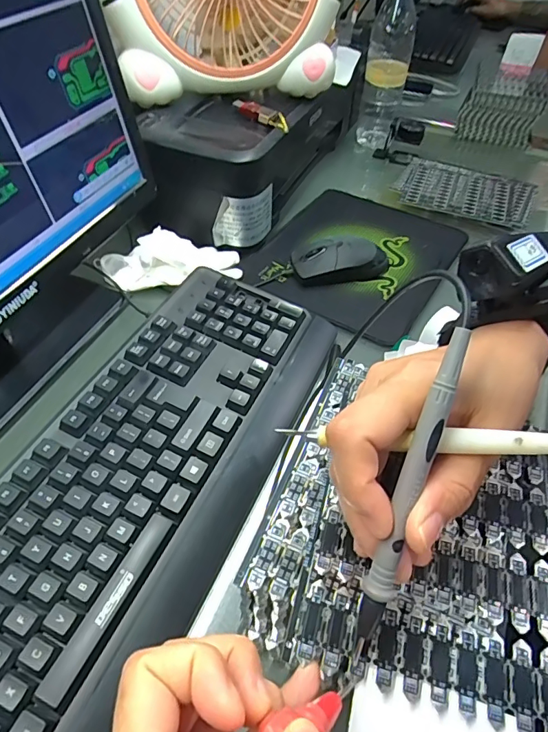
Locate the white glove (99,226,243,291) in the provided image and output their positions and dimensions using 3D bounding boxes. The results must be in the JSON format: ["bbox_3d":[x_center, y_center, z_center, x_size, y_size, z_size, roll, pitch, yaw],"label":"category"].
[{"bbox_3d":[-0.116,-0.116,0.522,0.156,0.042,0.069,1,49,0],"label":"white glove"}]

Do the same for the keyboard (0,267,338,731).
[{"bbox_3d":[-0.098,0.079,0.342,0.157,0.037,0.430,20,51,15],"label":"keyboard"}]

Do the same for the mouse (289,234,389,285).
[{"bbox_3d":[0.076,-0.123,0.527,0.109,0.032,0.054,-10,50,-10],"label":"mouse"}]

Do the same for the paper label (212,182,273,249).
[{"bbox_3d":[-0.031,-0.172,0.537,0.077,0.061,0.022,-21,52,-18],"label":"paper label"}]

